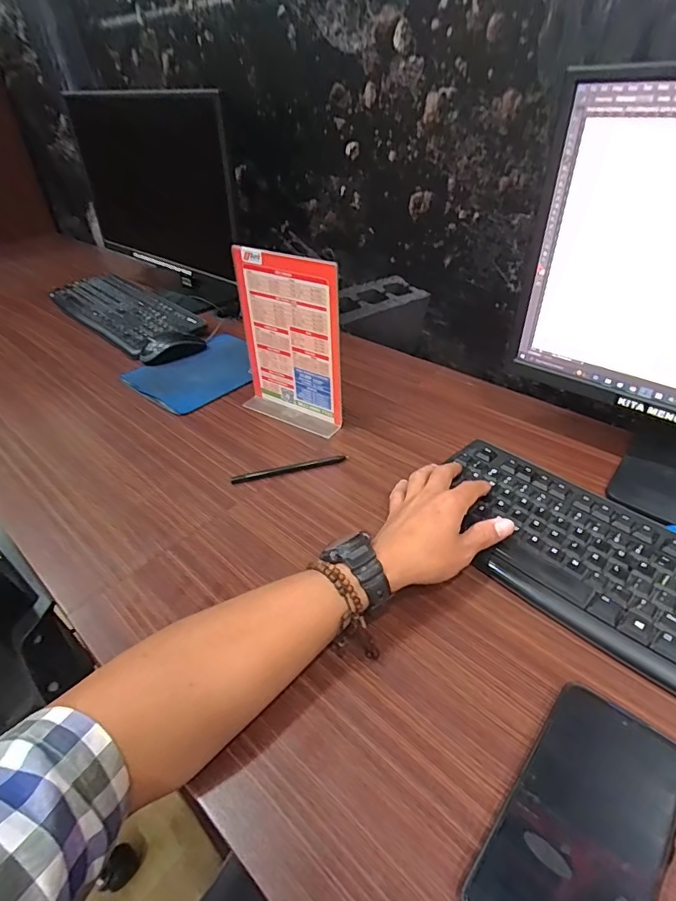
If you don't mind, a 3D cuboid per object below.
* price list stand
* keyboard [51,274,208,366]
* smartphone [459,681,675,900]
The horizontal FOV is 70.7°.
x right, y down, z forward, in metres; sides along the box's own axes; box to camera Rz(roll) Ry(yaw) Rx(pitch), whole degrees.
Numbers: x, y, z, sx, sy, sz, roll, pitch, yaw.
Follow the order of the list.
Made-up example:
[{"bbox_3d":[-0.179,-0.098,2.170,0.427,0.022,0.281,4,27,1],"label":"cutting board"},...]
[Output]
[{"bbox_3d":[-0.066,-0.131,0.594,0.151,0.202,0.039,22,45,29],"label":"price list stand"},{"bbox_3d":[-0.423,-0.285,0.944,0.154,0.044,0.499,-33,46,-31],"label":"keyboard"},{"bbox_3d":[0.144,0.222,0.280,0.079,0.016,0.157,27,48,33],"label":"smartphone"}]

